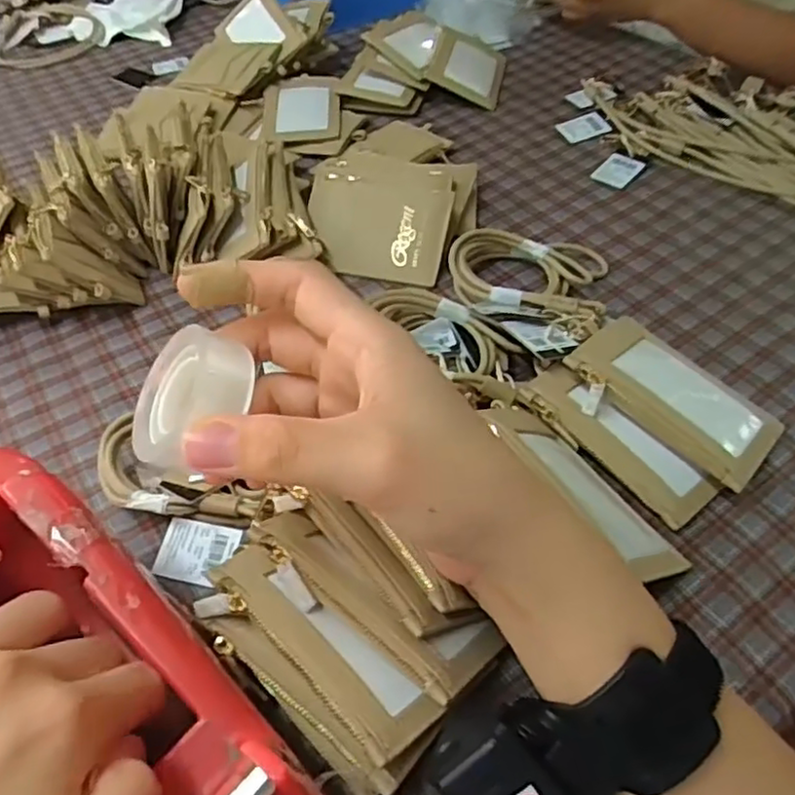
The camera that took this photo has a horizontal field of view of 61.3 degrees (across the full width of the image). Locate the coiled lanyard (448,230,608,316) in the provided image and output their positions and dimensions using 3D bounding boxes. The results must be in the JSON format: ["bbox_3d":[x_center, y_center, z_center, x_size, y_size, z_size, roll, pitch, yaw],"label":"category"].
[{"bbox_3d":[0.090,-0.088,0.465,0.104,0.027,0.095,12,51,14],"label":"coiled lanyard"}]

